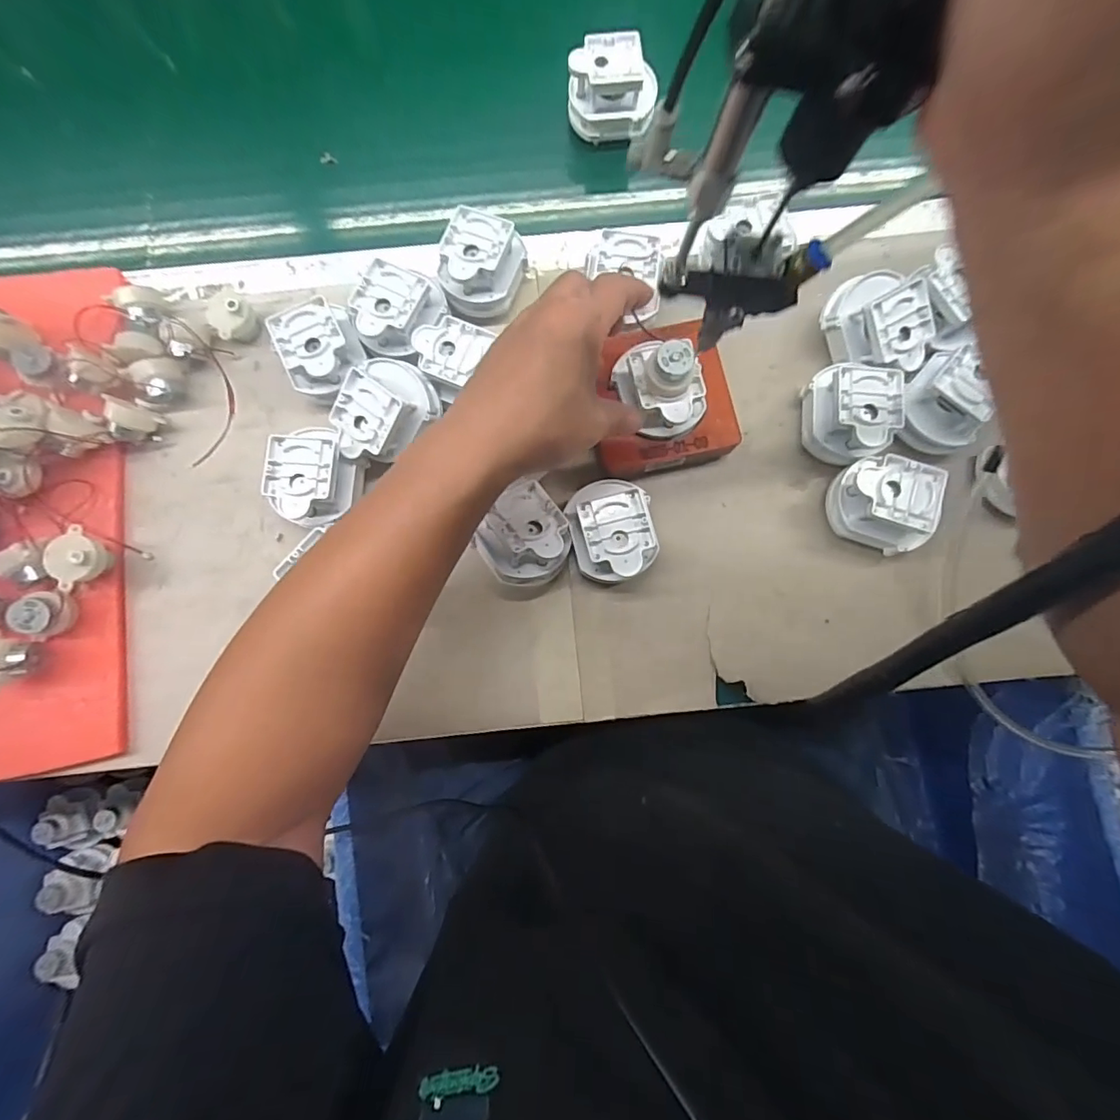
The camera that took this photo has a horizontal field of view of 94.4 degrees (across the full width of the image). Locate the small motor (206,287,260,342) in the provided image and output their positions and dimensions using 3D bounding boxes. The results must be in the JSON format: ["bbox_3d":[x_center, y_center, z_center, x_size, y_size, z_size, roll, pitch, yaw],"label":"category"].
[{"bbox_3d":[-0.249,-0.185,0.399,0.031,0.032,0.032,0,81,-1],"label":"small motor"}]

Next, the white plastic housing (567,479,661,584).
[{"bbox_3d":[0.036,-0.019,0.363,0.057,0.046,0.070,-16,81,-3],"label":"white plastic housing"}]

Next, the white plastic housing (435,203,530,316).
[{"bbox_3d":[-0.062,-0.221,0.393,0.049,0.049,0.061,22,81,3],"label":"white plastic housing"}]

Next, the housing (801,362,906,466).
[{"bbox_3d":[0.206,-0.104,0.372,0.046,0.060,0.067,-1,81,-1],"label":"housing"}]

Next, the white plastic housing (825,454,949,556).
[{"bbox_3d":[0.226,-0.039,0.365,0.062,0.054,0.052,23,81,3],"label":"white plastic housing"}]

